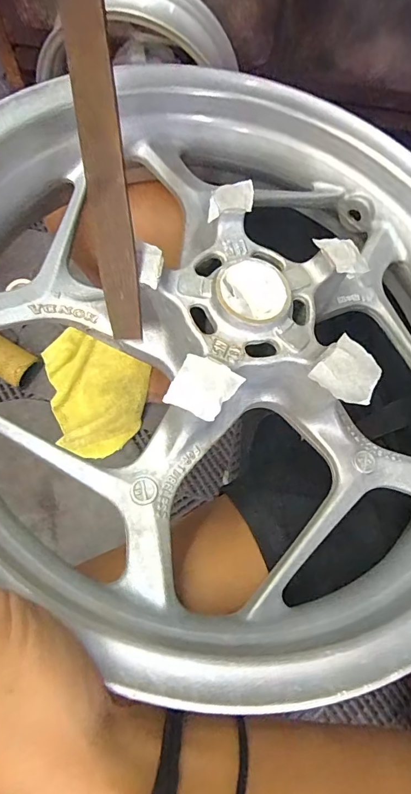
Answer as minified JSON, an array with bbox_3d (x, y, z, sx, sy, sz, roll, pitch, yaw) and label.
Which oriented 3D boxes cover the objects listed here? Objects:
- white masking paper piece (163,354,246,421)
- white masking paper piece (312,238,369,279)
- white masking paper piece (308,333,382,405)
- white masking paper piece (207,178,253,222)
[{"bbox_3d":[0.000,-0.004,0.206,0.029,0.004,0.028,28,73,-4],"label":"white masking paper piece"},{"bbox_3d":[0.081,-0.084,0.252,0.022,0.004,0.034,-26,81,-15],"label":"white masking paper piece"},{"bbox_3d":[0.075,-0.013,0.223,0.031,0.004,0.033,41,69,7],"label":"white masking paper piece"},{"bbox_3d":[0.015,-0.116,0.250,0.030,0.004,0.021,-13,71,-7],"label":"white masking paper piece"}]

